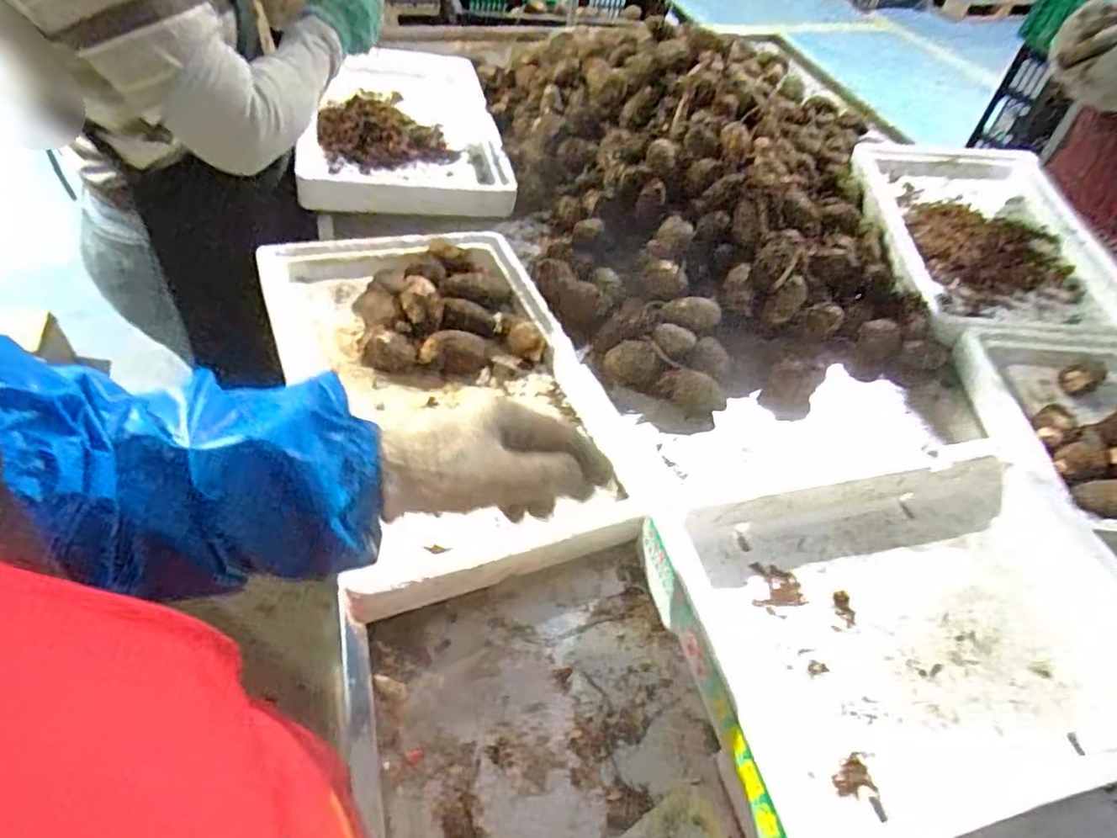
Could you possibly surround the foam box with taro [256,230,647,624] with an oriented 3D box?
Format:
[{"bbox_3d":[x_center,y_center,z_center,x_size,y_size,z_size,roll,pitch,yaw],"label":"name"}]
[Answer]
[{"bbox_3d":[-0.123,-0.052,0.676,0.291,0.075,0.467,-17,56,-17],"label":"foam box with taro"}]

